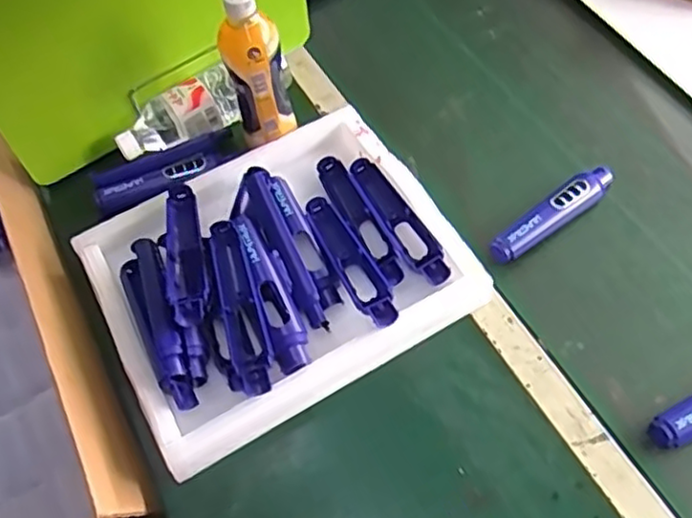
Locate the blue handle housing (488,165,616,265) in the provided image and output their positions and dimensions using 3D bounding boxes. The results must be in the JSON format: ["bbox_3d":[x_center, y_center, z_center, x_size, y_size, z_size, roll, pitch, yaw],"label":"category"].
[{"bbox_3d":[0.229,-0.052,0.747,0.179,0.024,0.033,-35,63,-16],"label":"blue handle housing"}]

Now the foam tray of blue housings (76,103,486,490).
[{"bbox_3d":[-0.072,0.005,0.705,0.353,0.061,0.284,-28,61,-13],"label":"foam tray of blue housings"}]

